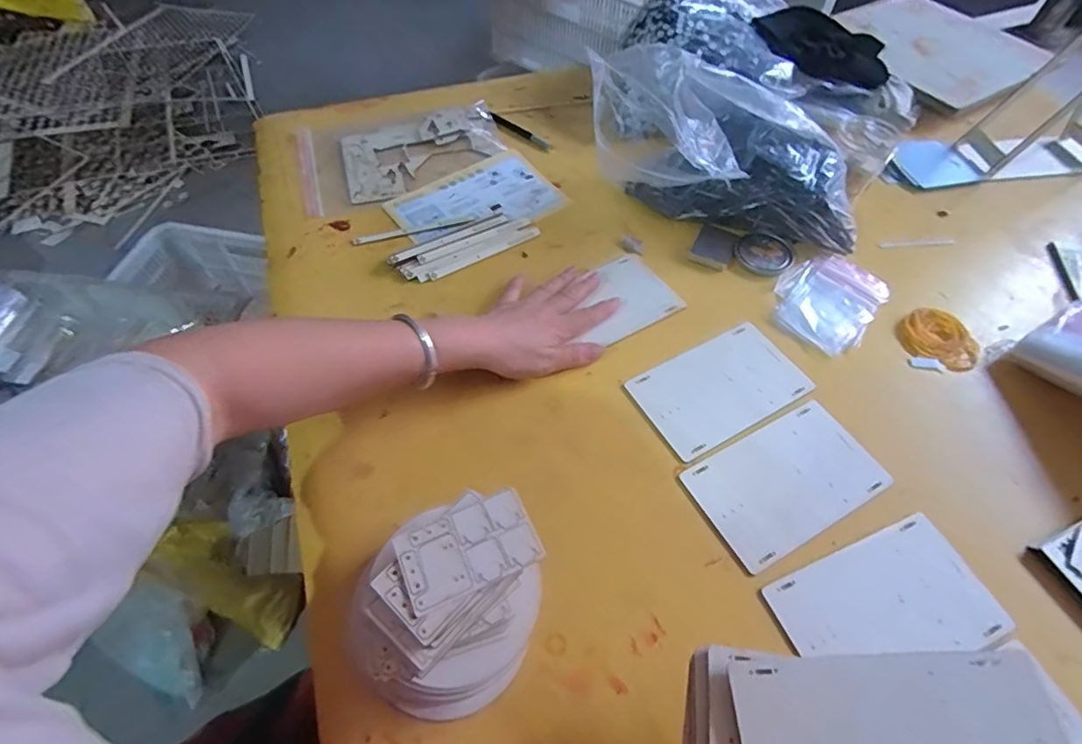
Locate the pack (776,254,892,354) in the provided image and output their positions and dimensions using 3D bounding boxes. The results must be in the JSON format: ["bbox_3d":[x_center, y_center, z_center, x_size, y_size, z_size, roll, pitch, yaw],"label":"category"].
[{"bbox_3d":[0.322,-0.083,0.590,0.133,0.010,0.103,-37,64,-24],"label":"pack"}]

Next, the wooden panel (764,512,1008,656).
[{"bbox_3d":[0.270,0.183,0.412,0.170,0.008,0.096,-17,53,-15],"label":"wooden panel"}]

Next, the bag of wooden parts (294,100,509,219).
[{"bbox_3d":[-0.187,-0.302,0.727,0.272,0.021,0.174,-18,58,-14],"label":"bag of wooden parts"}]

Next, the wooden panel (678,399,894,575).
[{"bbox_3d":[0.220,0.096,0.472,0.167,0.004,0.099,-24,60,-17],"label":"wooden panel"}]

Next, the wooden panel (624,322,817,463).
[{"bbox_3d":[0.179,0.014,0.526,0.167,0.004,0.099,-25,60,-18],"label":"wooden panel"}]

